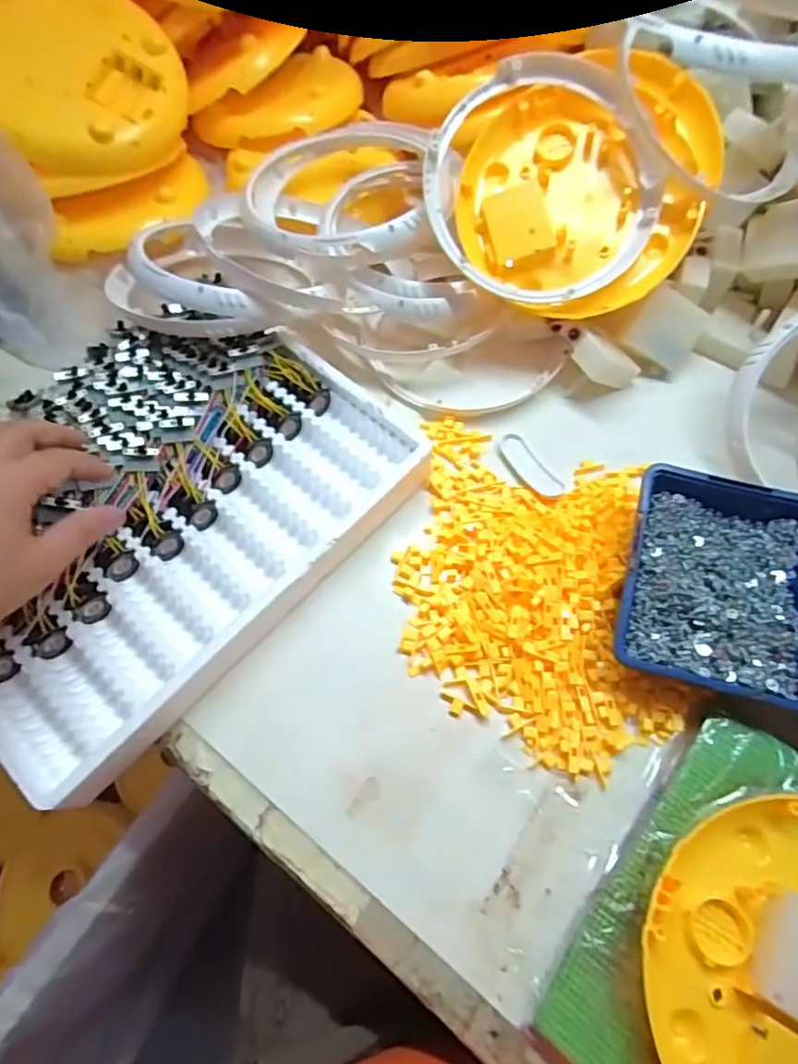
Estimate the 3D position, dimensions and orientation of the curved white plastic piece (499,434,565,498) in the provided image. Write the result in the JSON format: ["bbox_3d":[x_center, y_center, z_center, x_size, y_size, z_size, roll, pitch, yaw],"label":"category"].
[{"bbox_3d":[0.104,-0.052,0.471,0.026,0.012,0.066,-28,67,-11],"label":"curved white plastic piece"}]

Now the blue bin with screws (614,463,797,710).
[{"bbox_3d":[0.209,0.035,0.390,0.118,0.051,0.136,13,66,8],"label":"blue bin with screws"}]

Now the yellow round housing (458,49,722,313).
[{"bbox_3d":[0.151,-0.273,0.475,0.212,0.052,0.199,-11,86,6],"label":"yellow round housing"}]

